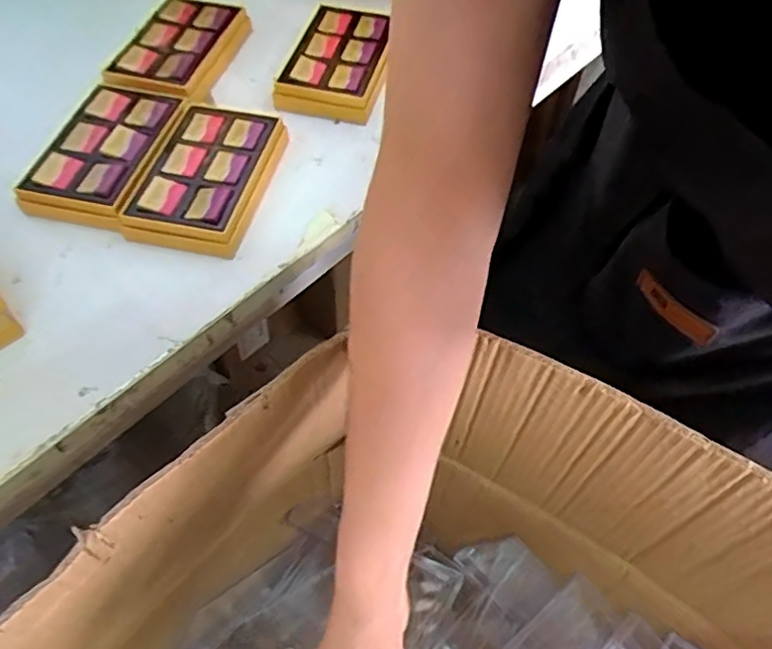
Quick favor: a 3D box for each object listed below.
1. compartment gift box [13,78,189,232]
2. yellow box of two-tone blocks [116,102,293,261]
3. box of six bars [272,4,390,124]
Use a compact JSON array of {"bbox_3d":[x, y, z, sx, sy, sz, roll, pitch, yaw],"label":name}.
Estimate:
[{"bbox_3d":[-0.261,-0.169,0.581,0.103,0.034,0.173,13,57,9],"label":"compartment gift box"},{"bbox_3d":[-0.164,-0.140,0.566,0.105,0.030,0.158,12,57,9],"label":"yellow box of two-tone blocks"},{"bbox_3d":[-0.051,-0.296,0.672,0.106,0.030,0.170,9,56,6],"label":"box of six bars"}]

